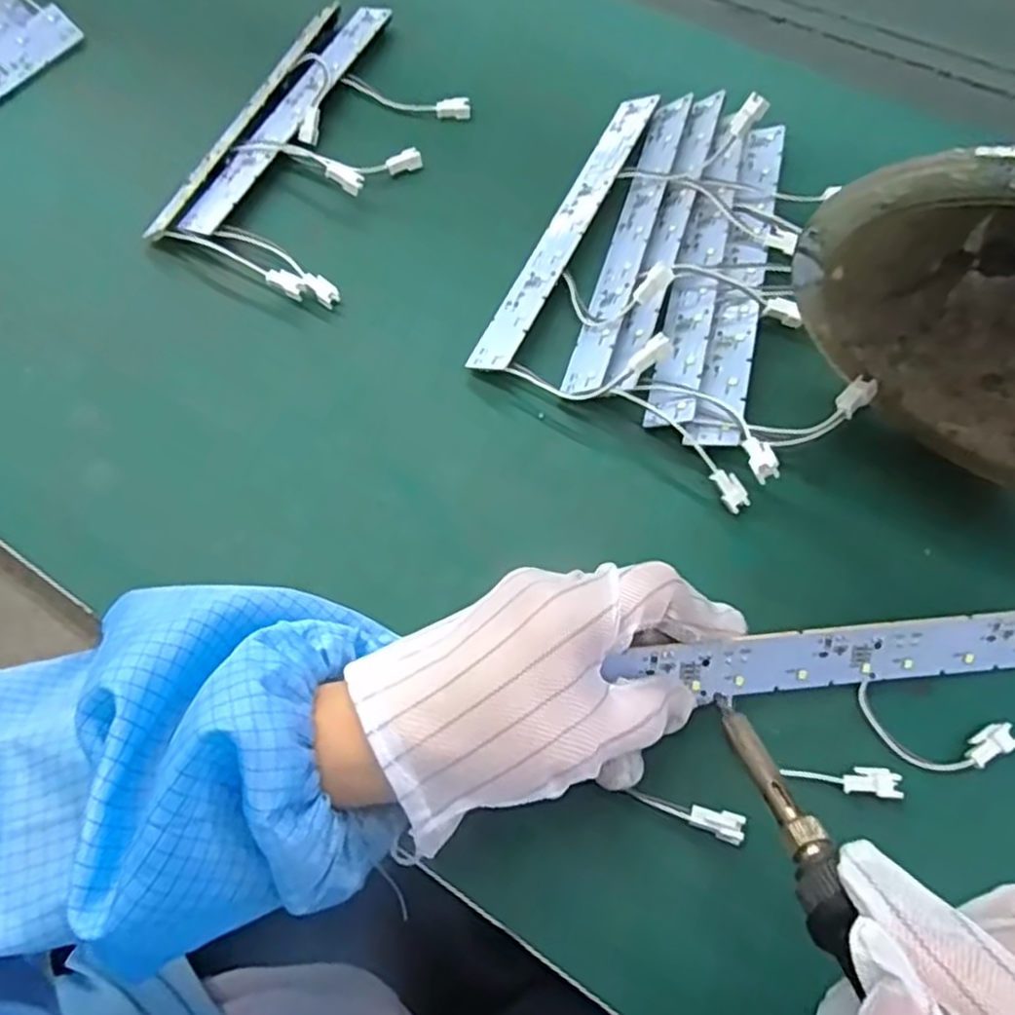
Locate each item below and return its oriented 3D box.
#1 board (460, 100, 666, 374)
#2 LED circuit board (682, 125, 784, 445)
[{"bbox_3d":[0.033,-0.148,0.375,0.023,0.004,0.196,16,67,30],"label":"board"},{"bbox_3d":[0.114,-0.114,0.348,0.022,0.008,0.189,13,69,8],"label":"LED circuit board"}]

